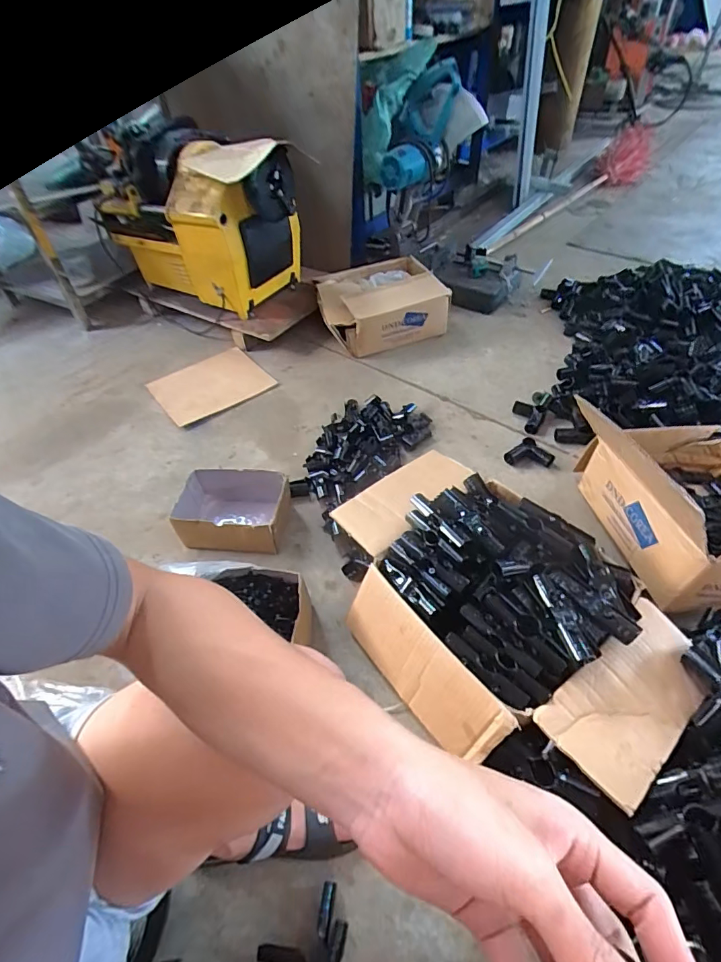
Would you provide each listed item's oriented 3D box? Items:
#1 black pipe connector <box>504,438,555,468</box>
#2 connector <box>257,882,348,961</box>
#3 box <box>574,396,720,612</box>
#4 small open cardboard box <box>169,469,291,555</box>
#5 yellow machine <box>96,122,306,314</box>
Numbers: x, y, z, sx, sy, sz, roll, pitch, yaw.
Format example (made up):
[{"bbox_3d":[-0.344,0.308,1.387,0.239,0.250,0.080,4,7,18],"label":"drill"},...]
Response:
[{"bbox_3d":[0.387,-0.057,1.057,0.081,0.032,0.081,-29,52,-21],"label":"black pipe connector"},{"bbox_3d":[-0.068,0.549,0.550,0.098,0.032,0.114,7,49,11],"label":"connector"},{"bbox_3d":[0.667,0.020,0.815,0.467,0.243,0.357,-3,48,1],"label":"box"},{"bbox_3d":[-0.258,0.061,0.943,0.208,0.091,0.148,1,48,5],"label":"small open cardboard box"},{"bbox_3d":[-0.468,-0.845,1.466,0.570,0.390,0.332,23,53,22],"label":"yellow machine"}]

